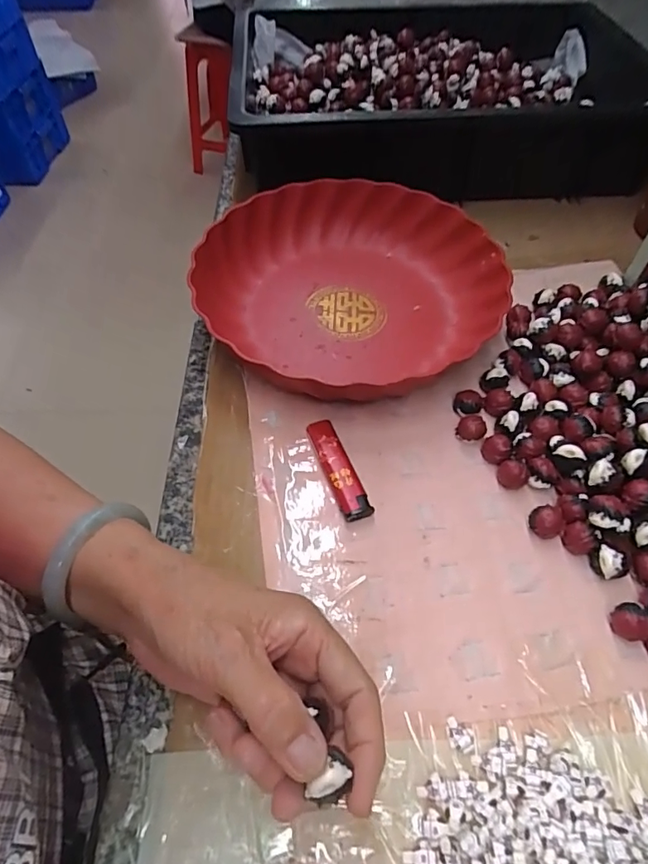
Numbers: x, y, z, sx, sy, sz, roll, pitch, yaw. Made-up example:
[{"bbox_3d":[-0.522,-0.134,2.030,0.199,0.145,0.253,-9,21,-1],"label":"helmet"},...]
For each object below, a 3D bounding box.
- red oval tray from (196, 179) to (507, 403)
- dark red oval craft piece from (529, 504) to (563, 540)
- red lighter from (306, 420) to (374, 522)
[{"bbox_3d":[0.024,-0.122,0.408,0.244,0.043,0.238,-28,60,-19],"label":"red oval tray"},{"bbox_3d":[0.139,0.057,0.311,0.018,0.018,0.017,-6,55,-5],"label":"dark red oval craft piece"},{"bbox_3d":[0.009,0.024,0.332,0.018,0.012,0.075,-18,58,-13],"label":"red lighter"}]

